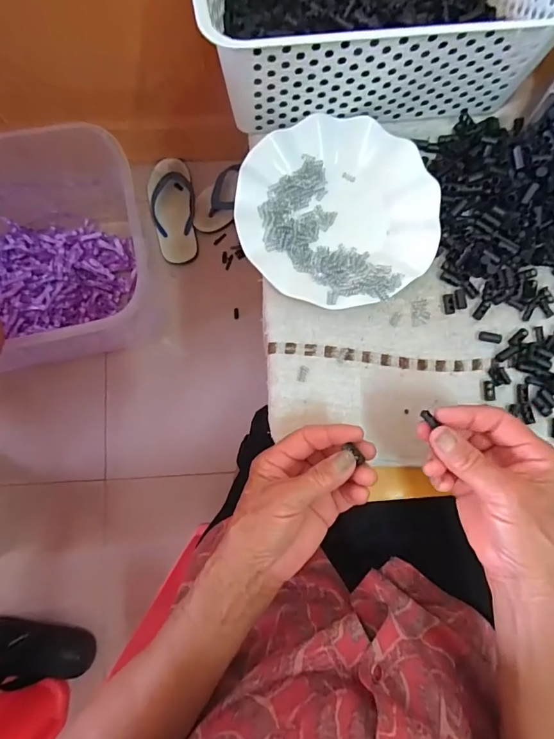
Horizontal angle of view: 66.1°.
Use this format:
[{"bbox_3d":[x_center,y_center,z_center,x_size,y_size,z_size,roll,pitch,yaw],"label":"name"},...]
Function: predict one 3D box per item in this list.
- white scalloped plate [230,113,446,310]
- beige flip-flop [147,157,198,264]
[{"bbox_3d":[0.057,-0.146,0.400,0.179,0.024,0.180,0,81,-2],"label":"white scalloped plate"},{"bbox_3d":[-0.224,-0.352,0.923,0.097,0.036,0.247,-12,82,-3],"label":"beige flip-flop"}]

